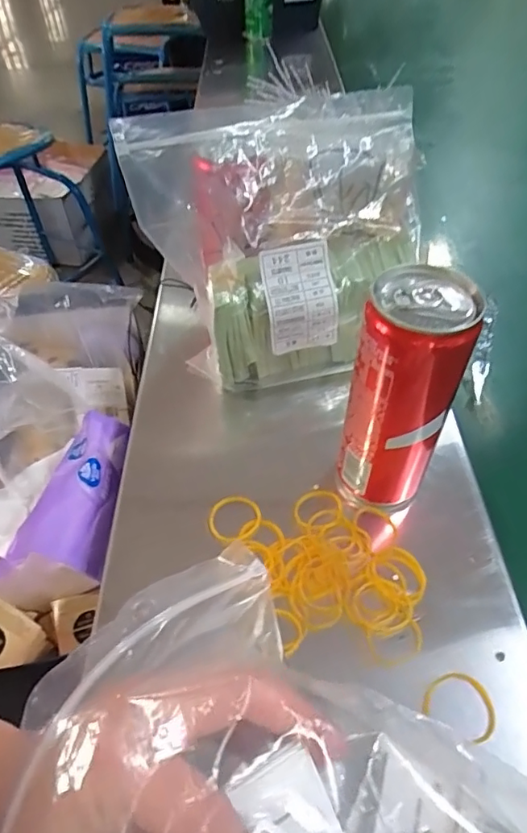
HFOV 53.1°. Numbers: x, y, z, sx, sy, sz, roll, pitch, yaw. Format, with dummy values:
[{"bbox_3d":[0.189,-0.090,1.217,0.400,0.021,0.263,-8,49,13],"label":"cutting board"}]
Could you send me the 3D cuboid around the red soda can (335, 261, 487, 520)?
[{"bbox_3d":[0.078,-0.008,0.302,0.053,0.147,0.049,0,48,1],"label":"red soda can"}]

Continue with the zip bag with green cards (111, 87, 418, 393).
[{"bbox_3d":[0.025,-0.127,0.402,0.214,0.199,0.083,-20,10,-12],"label":"zip bag with green cards"}]

